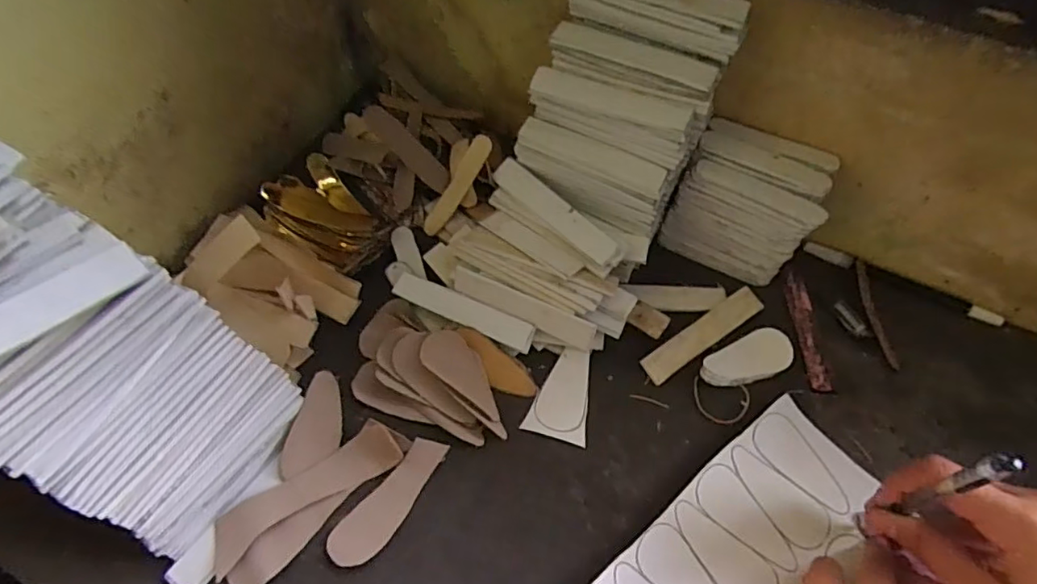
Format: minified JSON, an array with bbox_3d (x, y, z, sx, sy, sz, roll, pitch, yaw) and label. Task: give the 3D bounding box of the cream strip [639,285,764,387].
[{"bbox_3d":[0.136,0.030,0.414,0.108,0.005,0.022,-31,64,-19],"label":"cream strip"}]

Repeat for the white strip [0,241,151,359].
[{"bbox_3d":[-0.220,0.013,0.247,0.007,0.020,0.107,-8,28,45],"label":"white strip"}]

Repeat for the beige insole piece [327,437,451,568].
[{"bbox_3d":[-0.077,0.124,0.339,0.028,0.005,0.085,34,63,18],"label":"beige insole piece"}]

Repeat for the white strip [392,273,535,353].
[{"bbox_3d":[-0.040,0.012,0.401,0.104,0.007,0.021,23,87,15],"label":"white strip"}]

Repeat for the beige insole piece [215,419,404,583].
[{"bbox_3d":[-0.127,0.119,0.336,0.114,0.008,0.030,-31,64,-19],"label":"beige insole piece"}]

